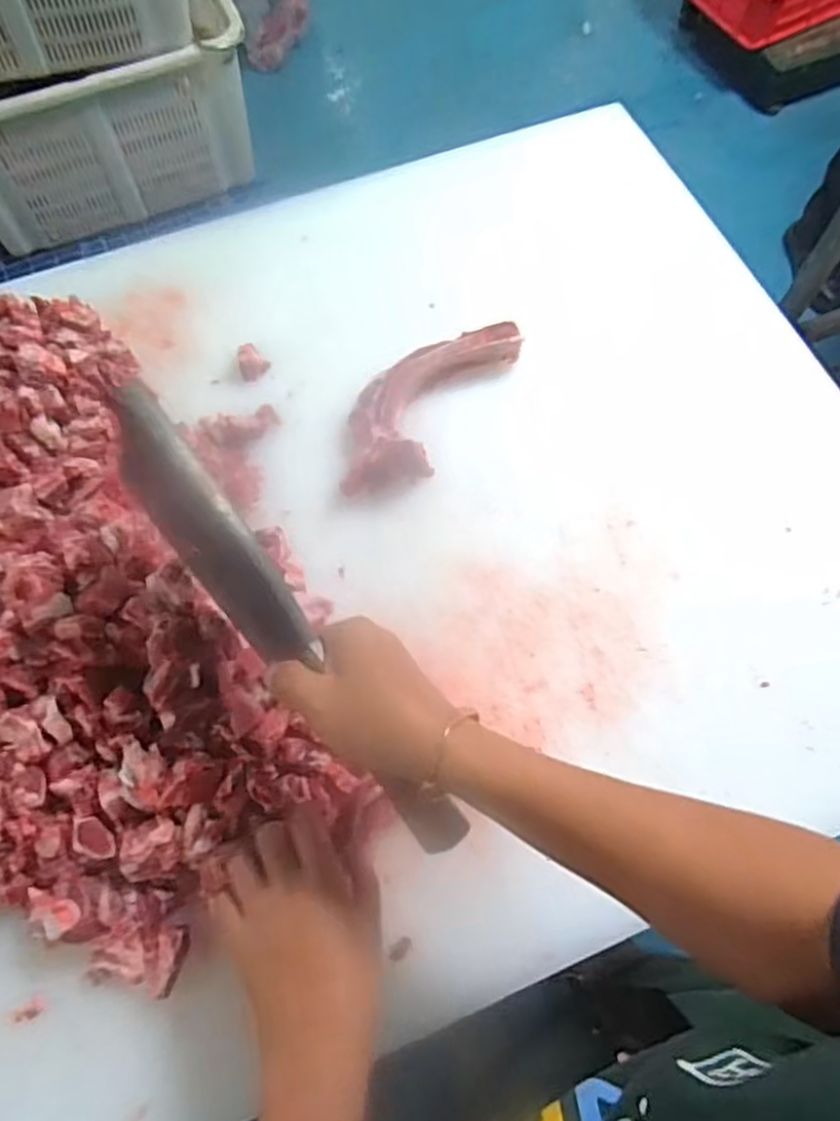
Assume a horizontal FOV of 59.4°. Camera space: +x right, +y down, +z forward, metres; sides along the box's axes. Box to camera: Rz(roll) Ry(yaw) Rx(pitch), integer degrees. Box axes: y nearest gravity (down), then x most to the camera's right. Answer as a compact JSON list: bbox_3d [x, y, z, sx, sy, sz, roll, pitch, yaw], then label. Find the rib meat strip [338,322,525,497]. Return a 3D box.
[{"bbox_3d":[0.002,-0.149,0.696,0.100,0.046,0.224,33,71,12],"label":"rib meat strip"}]

